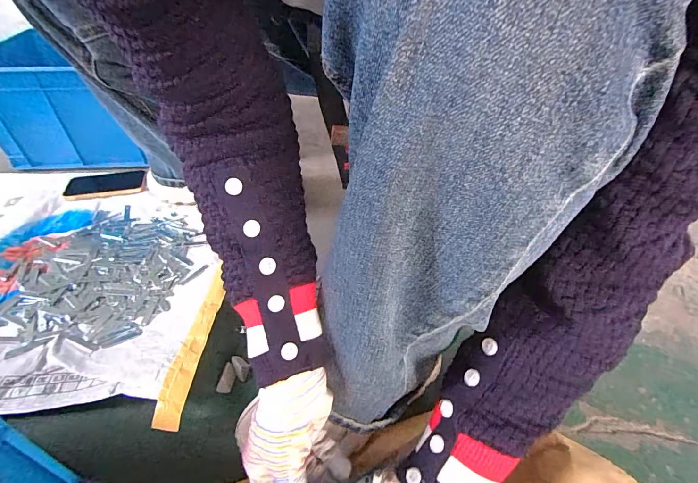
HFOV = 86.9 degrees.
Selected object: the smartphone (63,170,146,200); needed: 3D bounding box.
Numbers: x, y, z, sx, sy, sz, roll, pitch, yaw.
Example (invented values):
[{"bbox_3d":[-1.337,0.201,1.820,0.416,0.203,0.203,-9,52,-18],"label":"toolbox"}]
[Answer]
[{"bbox_3d":[-0.492,-0.116,0.748,0.144,0.012,0.079,-10,45,-11],"label":"smartphone"}]

